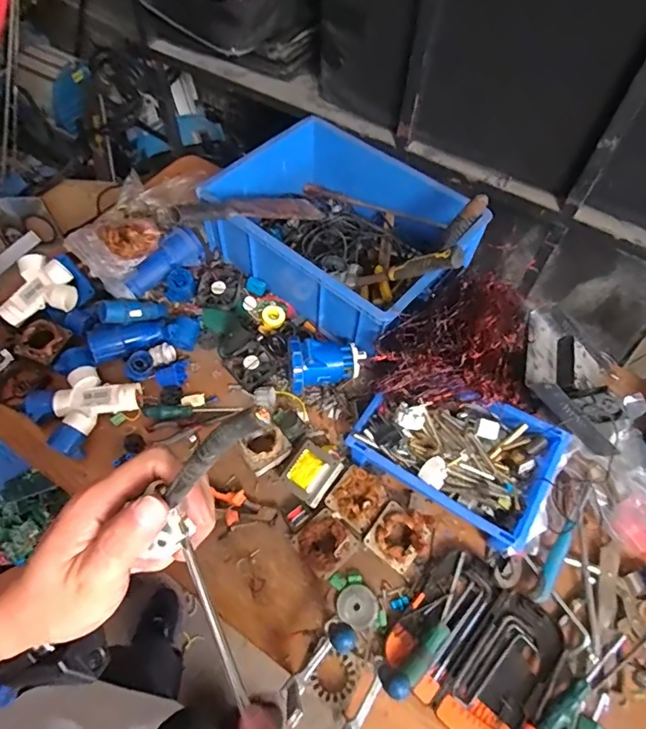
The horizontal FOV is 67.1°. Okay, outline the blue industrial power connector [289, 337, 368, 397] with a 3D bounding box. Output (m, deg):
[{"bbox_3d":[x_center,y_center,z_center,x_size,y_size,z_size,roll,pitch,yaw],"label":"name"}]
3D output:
[{"bbox_3d":[0.007,0.001,0.895,0.141,0.093,0.084,-10,59,-9],"label":"blue industrial power connector"}]

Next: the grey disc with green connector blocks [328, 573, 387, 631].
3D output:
[{"bbox_3d":[0.049,0.363,0.743,0.057,0.022,0.095,-30,64,-20],"label":"grey disc with green connector blocks"}]

